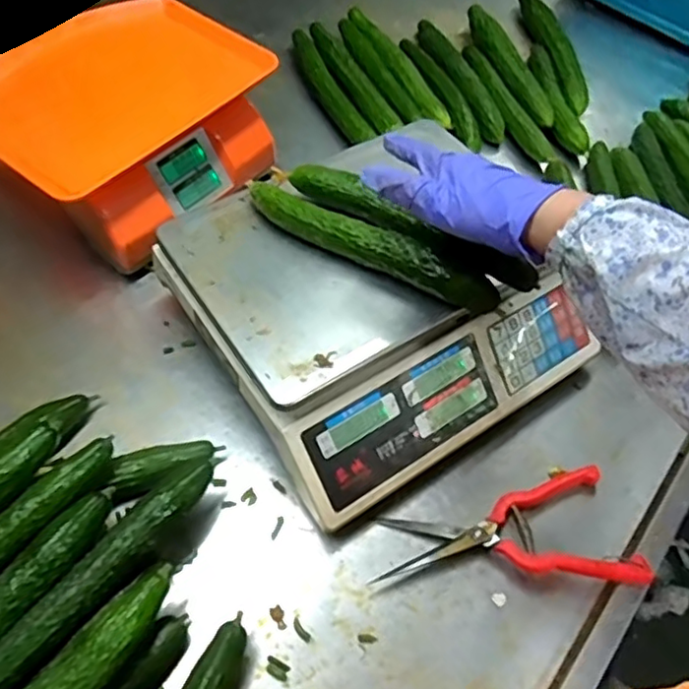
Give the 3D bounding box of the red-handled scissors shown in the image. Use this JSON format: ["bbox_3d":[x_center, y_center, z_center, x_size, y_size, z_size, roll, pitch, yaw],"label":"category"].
[{"bbox_3d":[0.129,0.160,0.531,0.215,0.035,0.101,-3,57,-6],"label":"red-handled scissors"}]

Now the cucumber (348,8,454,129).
[{"bbox_3d":[0.075,-0.384,0.872,0.038,0.031,0.258,-21,60,-16],"label":"cucumber"}]

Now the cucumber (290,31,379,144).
[{"bbox_3d":[-0.025,-0.345,0.851,0.038,0.032,0.241,-20,60,-16],"label":"cucumber"}]

